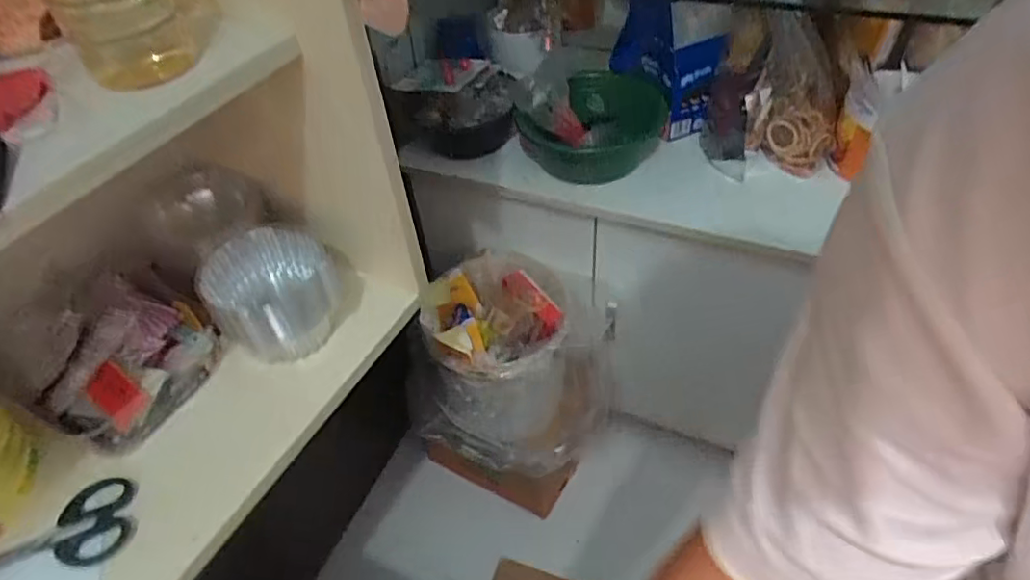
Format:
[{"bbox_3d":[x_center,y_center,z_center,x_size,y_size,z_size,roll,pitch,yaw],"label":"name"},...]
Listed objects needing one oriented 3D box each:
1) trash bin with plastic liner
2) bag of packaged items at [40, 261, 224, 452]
[{"bbox_3d":[0.002,0.139,1.131,0.285,0.345,0.280,-2,47,3],"label":"trash bin with plastic liner"},{"bbox_3d":[-0.349,0.060,0.548,0.117,0.057,0.157,9,48,13],"label":"bag of packaged items"}]

